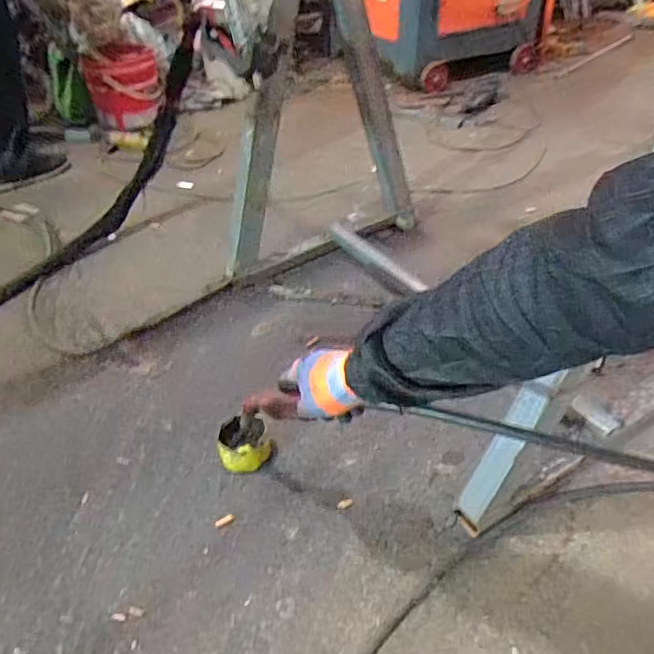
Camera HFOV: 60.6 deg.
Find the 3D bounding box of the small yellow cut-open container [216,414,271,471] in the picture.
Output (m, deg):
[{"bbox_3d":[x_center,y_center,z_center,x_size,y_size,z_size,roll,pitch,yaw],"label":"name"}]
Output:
[{"bbox_3d":[-0.130,0.182,0.876,0.076,0.059,0.082,-11,40,-11],"label":"small yellow cut-open container"}]

